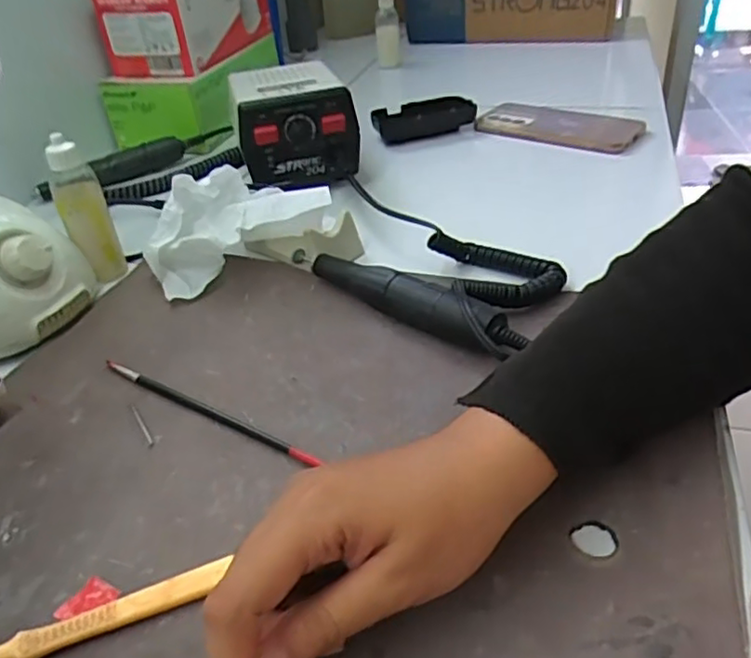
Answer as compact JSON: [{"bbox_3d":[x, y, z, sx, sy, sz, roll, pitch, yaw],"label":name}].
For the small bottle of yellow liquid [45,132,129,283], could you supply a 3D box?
[{"bbox_3d":[-0.207,-0.083,0.452,0.031,0.100,0.026,-19,39,-18],"label":"small bottle of yellow liquid"}]

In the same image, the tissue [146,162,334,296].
[{"bbox_3d":[-0.099,-0.074,0.454,0.133,0.066,0.077,-10,37,-7],"label":"tissue"}]

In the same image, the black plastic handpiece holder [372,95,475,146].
[{"bbox_3d":[0.051,-0.228,0.689,0.111,0.023,0.057,-14,38,-12],"label":"black plastic handpiece holder"}]

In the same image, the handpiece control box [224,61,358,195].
[{"bbox_3d":[-0.074,-0.191,0.585,0.101,0.078,0.126,-11,37,-8],"label":"handpiece control box"}]

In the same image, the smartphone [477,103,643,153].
[{"bbox_3d":[0.192,-0.214,0.669,0.162,0.016,0.078,22,44,31],"label":"smartphone"}]

